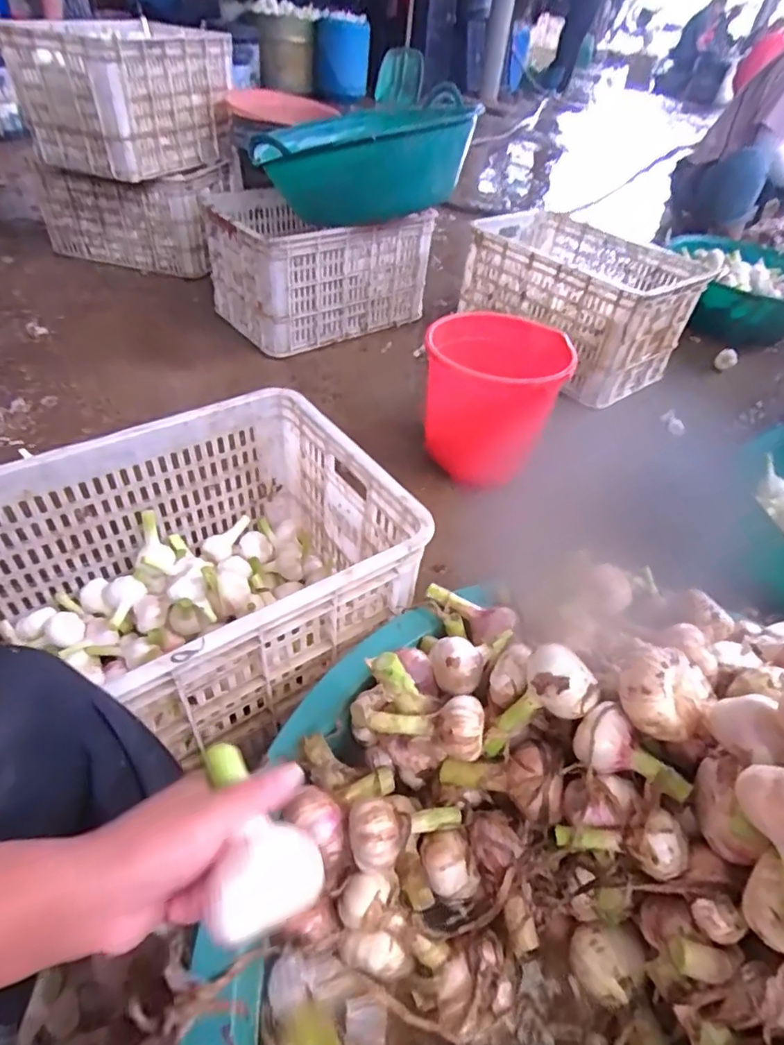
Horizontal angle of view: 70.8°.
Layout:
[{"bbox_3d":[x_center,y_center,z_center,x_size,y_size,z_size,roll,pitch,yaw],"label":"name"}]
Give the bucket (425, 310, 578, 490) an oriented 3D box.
[{"bbox_3d":[0.193,-0.250,1.106,0.251,0.249,0.248,3,45,-3],"label":"bucket"}]

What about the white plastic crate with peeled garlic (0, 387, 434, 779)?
[{"bbox_3d":[-0.271,0.087,0.665,0.531,0.238,0.354,-24,52,-26],"label":"white plastic crate with peeled garlic"}]

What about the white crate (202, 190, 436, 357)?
[{"bbox_3d":[-0.229,-0.736,1.569,0.501,0.301,0.450,-27,54,-29],"label":"white crate"}]

